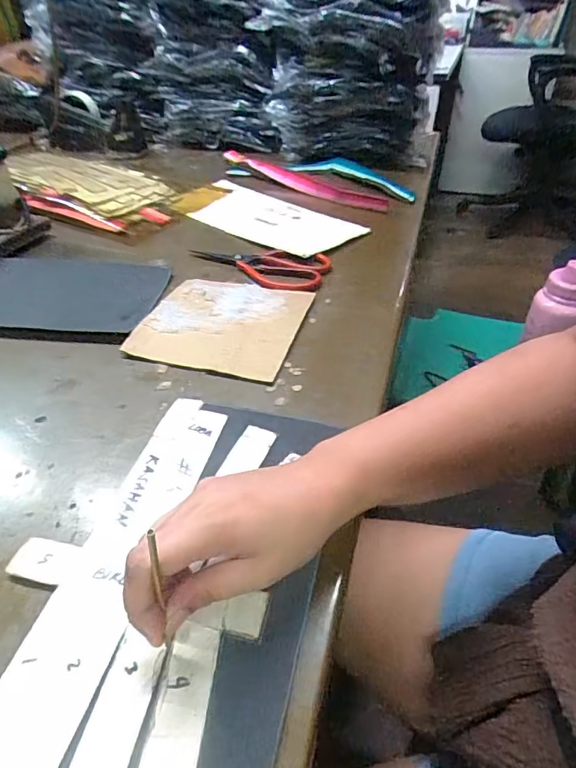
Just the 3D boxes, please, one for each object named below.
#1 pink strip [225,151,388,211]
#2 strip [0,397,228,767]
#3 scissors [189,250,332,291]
[{"bbox_3d":[0.022,-0.353,0.790,0.331,0.020,0.036,30,50,31],"label":"pink strip"},{"bbox_3d":[-0.113,0.123,0.268,0.052,0.004,0.322,8,42,11],"label":"strip"},{"bbox_3d":[-0.044,-0.150,0.573,0.184,0.006,0.093,12,43,15],"label":"scissors"}]

